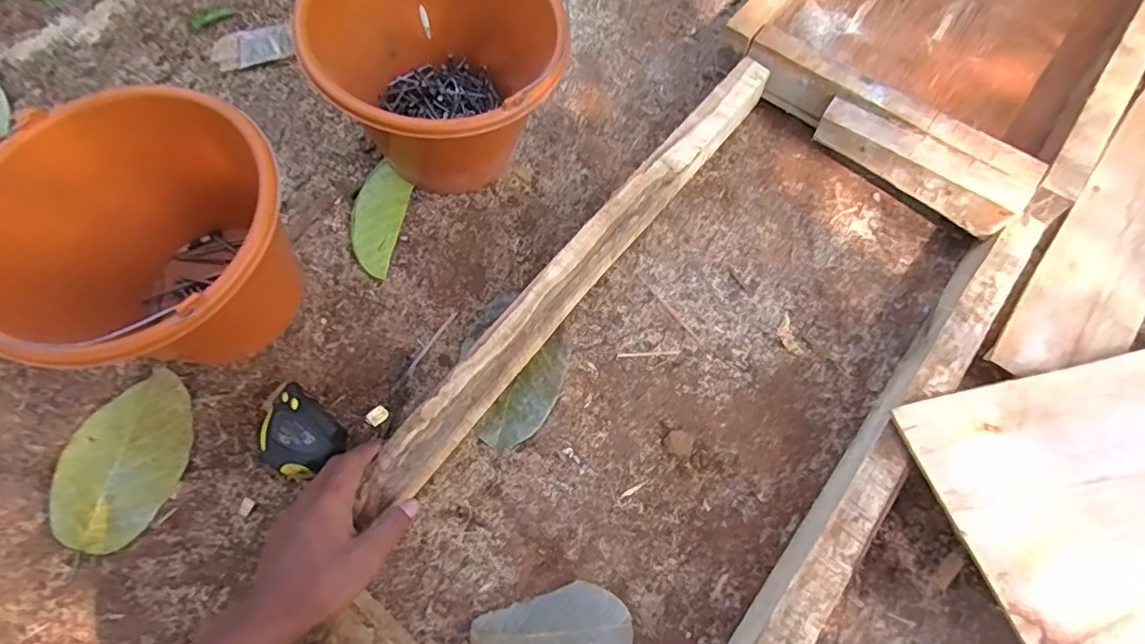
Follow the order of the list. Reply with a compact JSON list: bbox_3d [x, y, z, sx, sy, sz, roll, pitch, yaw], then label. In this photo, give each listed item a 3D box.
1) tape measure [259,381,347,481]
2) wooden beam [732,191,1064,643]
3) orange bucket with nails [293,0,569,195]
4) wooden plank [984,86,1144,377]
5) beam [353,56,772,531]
[{"bbox_3d":[-0.255,0.108,0.532,0.080,0.041,0.062,35,72,13],"label":"tape measure"},{"bbox_3d":[0.241,0.169,0.508,0.044,0.063,0.618,36,73,13],"label":"wooden beam"},{"bbox_3d":[-0.125,-0.240,0.598,0.227,0.188,0.226,0,68,0],"label":"orange bucket with nails"},{"bbox_3d":[0.633,-0.123,0.640,0.109,0.019,0.537,38,73,13],"label":"wooden plank"},{"bbox_3d":[0.019,-0.065,0.592,0.046,0.059,0.619,37,72,13],"label":"beam"}]

